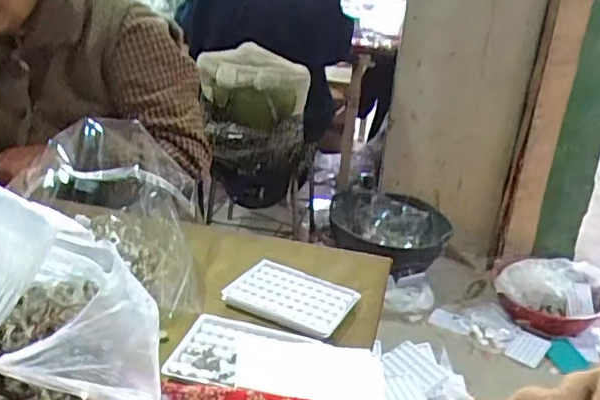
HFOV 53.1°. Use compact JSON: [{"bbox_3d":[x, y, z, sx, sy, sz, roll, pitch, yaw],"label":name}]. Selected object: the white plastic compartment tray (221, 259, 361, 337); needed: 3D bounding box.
[{"bbox_3d":[-0.010,0.105,0.669,0.130,0.009,0.095,16,26,22],"label":"white plastic compartment tray"}]

